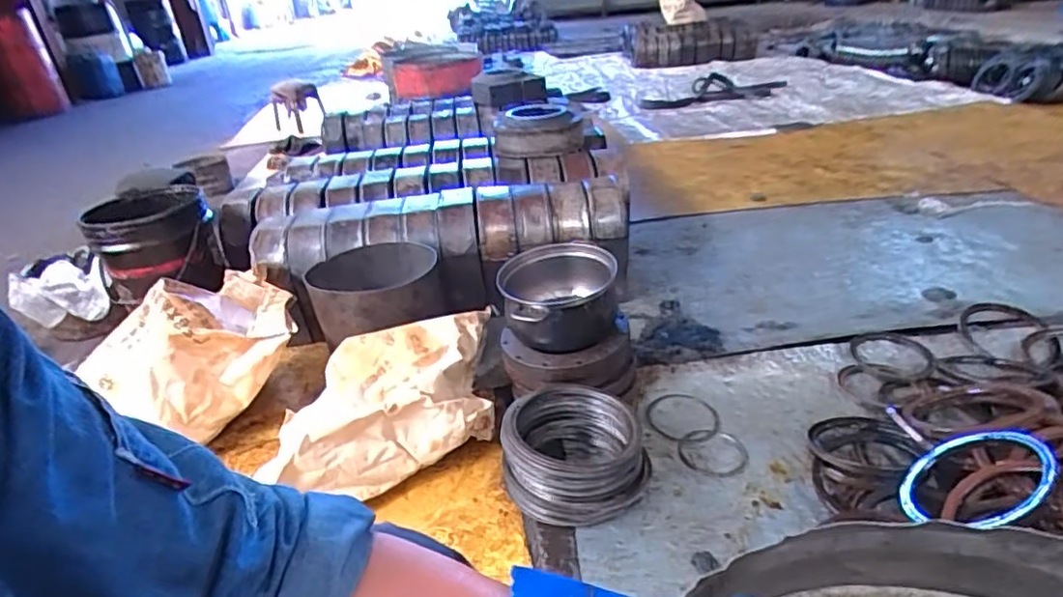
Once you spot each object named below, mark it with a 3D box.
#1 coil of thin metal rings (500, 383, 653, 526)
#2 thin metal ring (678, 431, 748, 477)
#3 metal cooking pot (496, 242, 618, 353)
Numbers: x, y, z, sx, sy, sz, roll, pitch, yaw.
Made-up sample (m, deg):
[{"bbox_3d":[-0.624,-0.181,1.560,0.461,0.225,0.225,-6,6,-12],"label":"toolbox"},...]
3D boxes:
[{"bbox_3d":[0.076,0.257,1.012,0.233,0.123,0.223,-4,29,2],"label":"coil of thin metal rings"},{"bbox_3d":[0.332,0.282,1.098,0.129,0.007,0.111,-1,36,-4],"label":"thin metal ring"},{"bbox_3d":[0.053,0.000,1.231,0.226,0.133,0.261,-2,29,-3],"label":"metal cooking pot"}]

